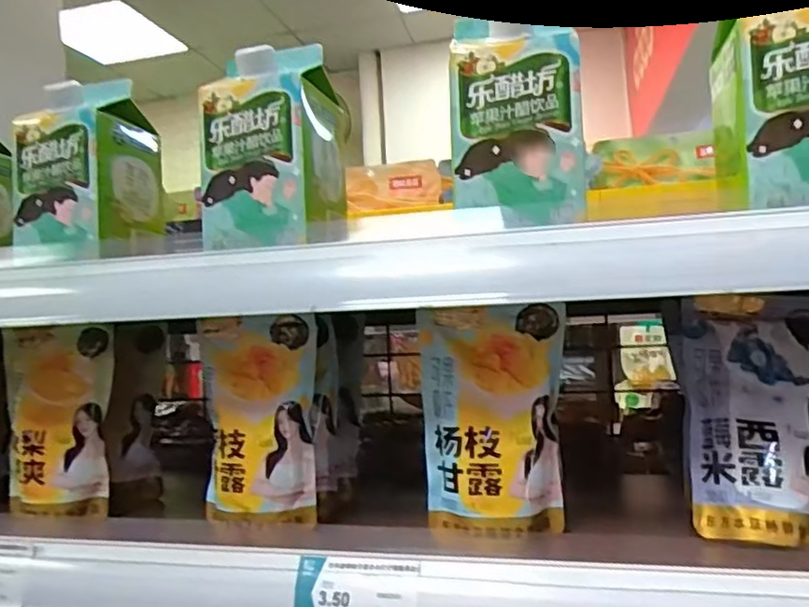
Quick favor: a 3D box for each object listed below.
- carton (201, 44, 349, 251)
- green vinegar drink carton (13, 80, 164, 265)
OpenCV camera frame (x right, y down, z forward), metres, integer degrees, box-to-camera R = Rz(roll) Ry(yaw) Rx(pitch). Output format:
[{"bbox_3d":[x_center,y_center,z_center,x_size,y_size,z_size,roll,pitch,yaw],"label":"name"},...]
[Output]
[{"bbox_3d":[-0.084,-0.097,0.412,0.078,0.121,0.062,-3,-1,19],"label":"carton"},{"bbox_3d":[-0.233,-0.093,0.466,0.075,0.122,0.071,-3,-1,14],"label":"green vinegar drink carton"}]

